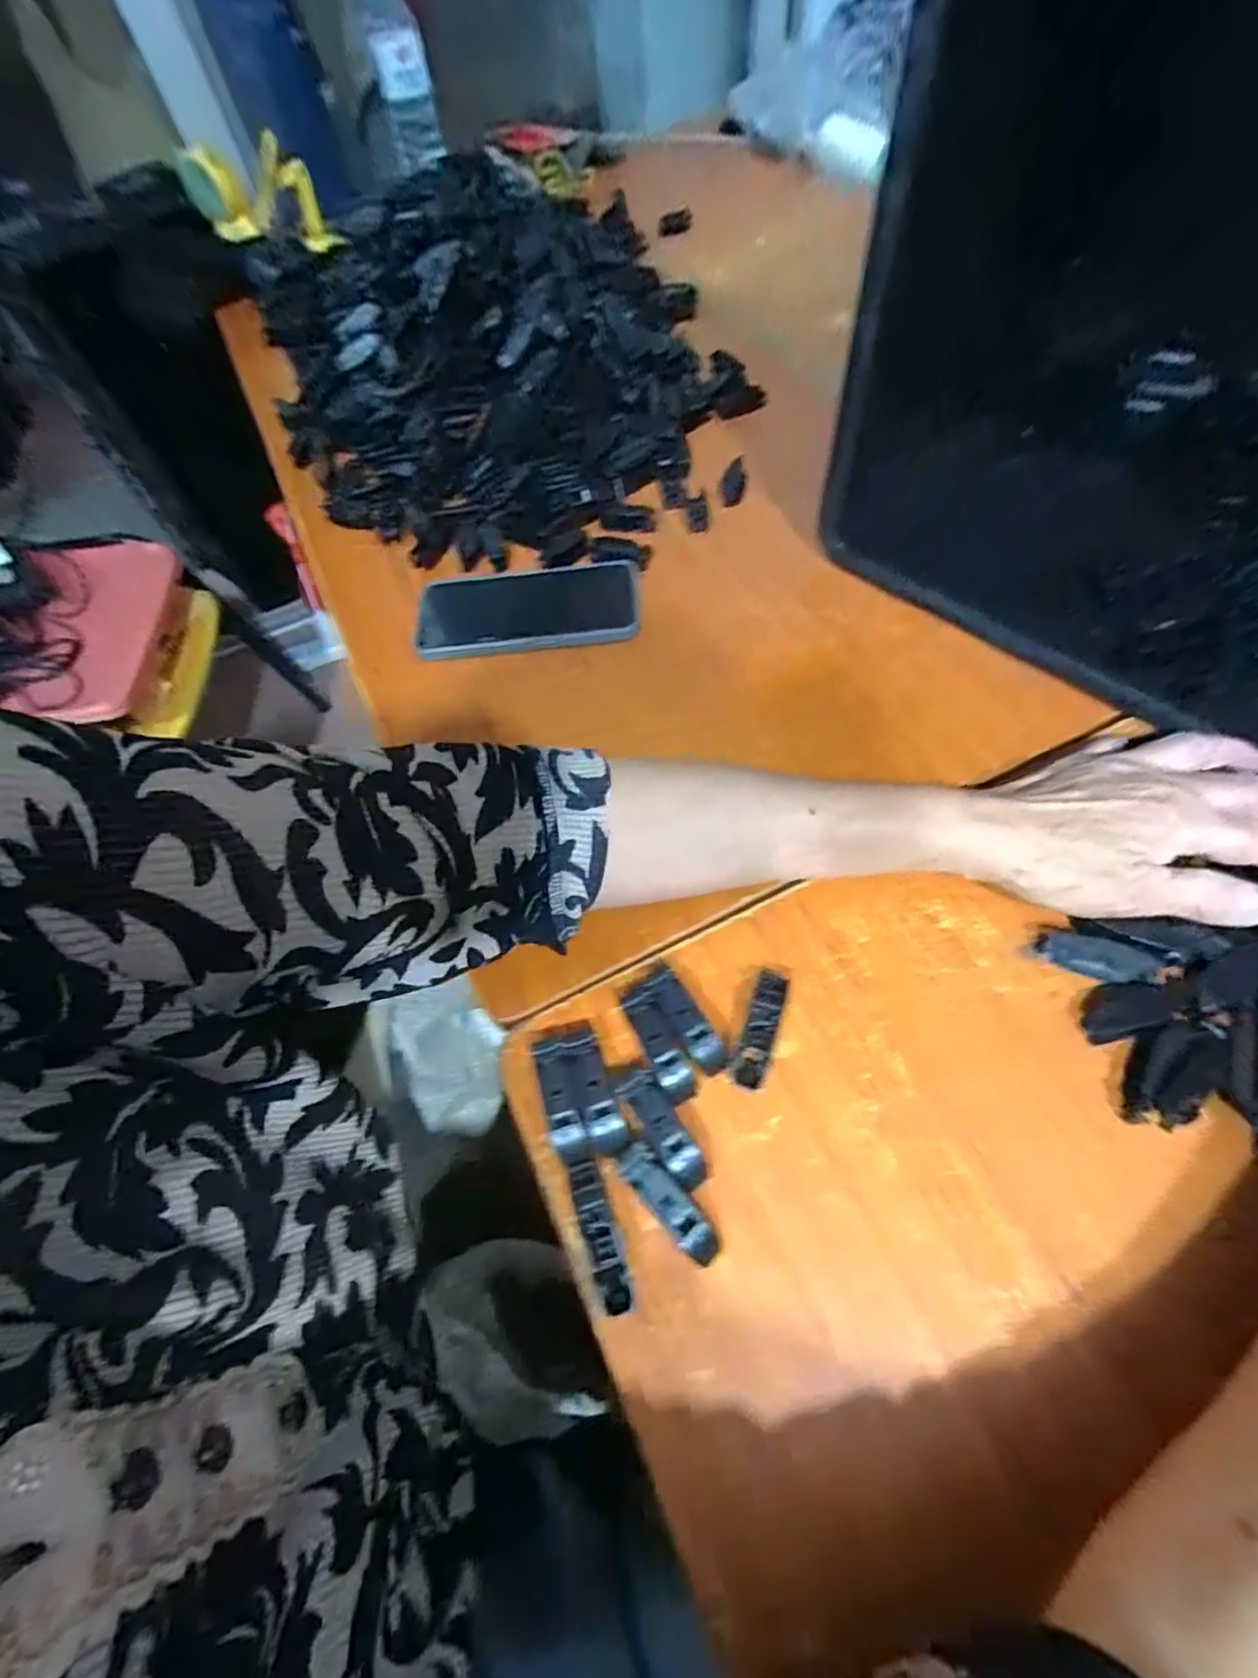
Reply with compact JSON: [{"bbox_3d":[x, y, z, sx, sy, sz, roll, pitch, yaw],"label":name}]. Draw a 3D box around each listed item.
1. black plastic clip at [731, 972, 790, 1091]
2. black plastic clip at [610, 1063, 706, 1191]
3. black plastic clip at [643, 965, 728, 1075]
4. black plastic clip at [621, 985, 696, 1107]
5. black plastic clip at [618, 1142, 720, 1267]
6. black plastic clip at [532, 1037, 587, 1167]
[{"bbox_3d":[0.064,0.093,0.312,0.016,0.012,0.055,18,63,14],"label":"black plastic clip"},{"bbox_3d":[0.014,0.129,0.295,0.017,0.014,0.060,-33,63,-14],"label":"black plastic clip"},{"bbox_3d":[0.027,0.089,0.315,0.017,0.015,0.054,-32,63,-14],"label":"black plastic clip"},{"bbox_3d":[0.015,0.099,0.311,0.017,0.014,0.055,-25,61,-10],"label":"black plastic clip"},{"bbox_3d":[0.019,0.155,0.275,0.015,0.009,0.055,-40,80,-17],"label":"black plastic clip"},{"bbox_3d":[-0.032,0.122,0.302,0.016,0.015,0.053,-16,60,-5],"label":"black plastic clip"}]

